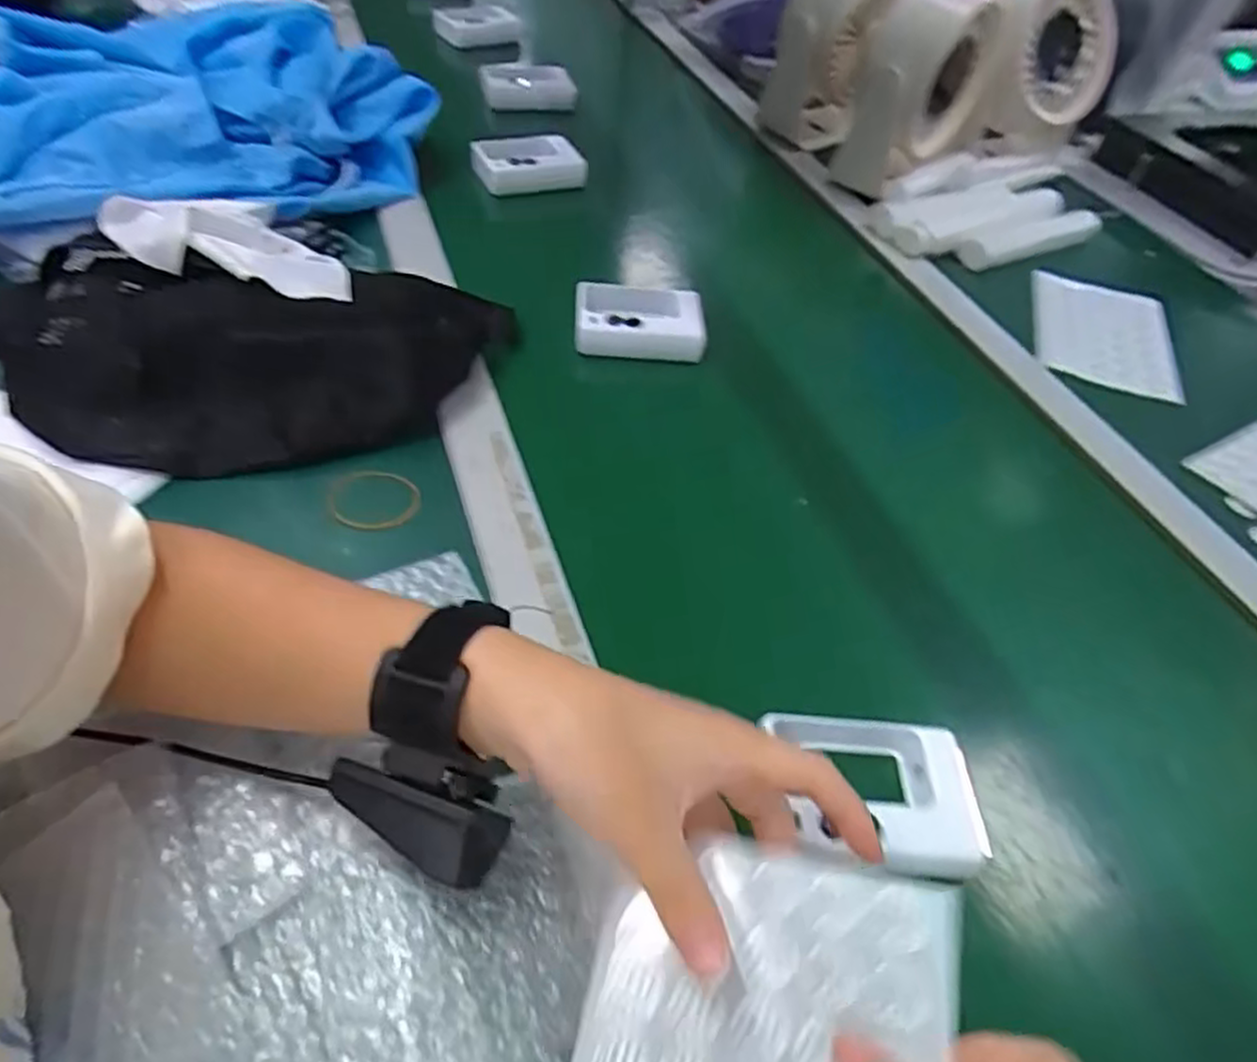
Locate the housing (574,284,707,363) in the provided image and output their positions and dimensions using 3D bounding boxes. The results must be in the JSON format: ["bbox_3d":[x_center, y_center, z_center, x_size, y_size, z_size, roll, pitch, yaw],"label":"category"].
[{"bbox_3d":[0.009,-0.164,0.585,0.098,0.035,0.055,2,48,-1],"label":"housing"}]

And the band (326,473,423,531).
[{"bbox_3d":[-0.153,-0.019,0.454,0.052,0.004,0.044,5,55,-11],"label":"band"}]

